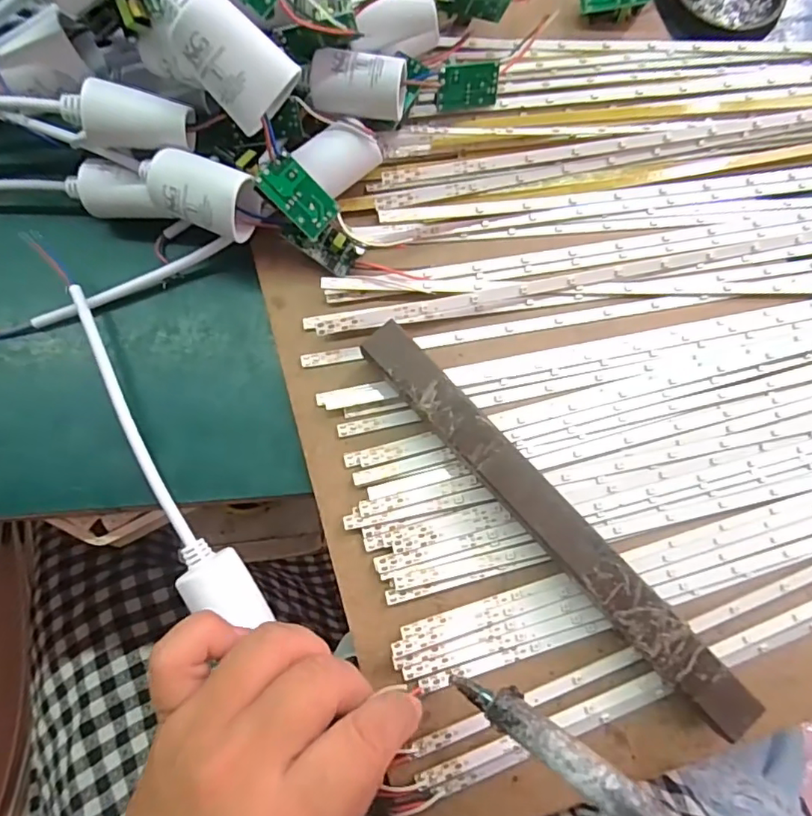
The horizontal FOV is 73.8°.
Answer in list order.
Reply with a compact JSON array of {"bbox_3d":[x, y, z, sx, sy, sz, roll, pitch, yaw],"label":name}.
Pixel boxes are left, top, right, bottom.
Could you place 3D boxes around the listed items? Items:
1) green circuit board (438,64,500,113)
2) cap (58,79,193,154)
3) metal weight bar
[{"bbox_3d":[0.032,-0.166,0.281,0.034,0.020,0.004,-16,46,-16],"label":"green circuit board"},{"bbox_3d":[-0.123,-0.129,0.242,0.052,0.028,0.026,1,77,-13],"label":"cap"},{"bbox_3d":[0.060,0.048,0.235,0.020,0.020,0.214,-41,81,-9],"label":"metal weight bar"}]

